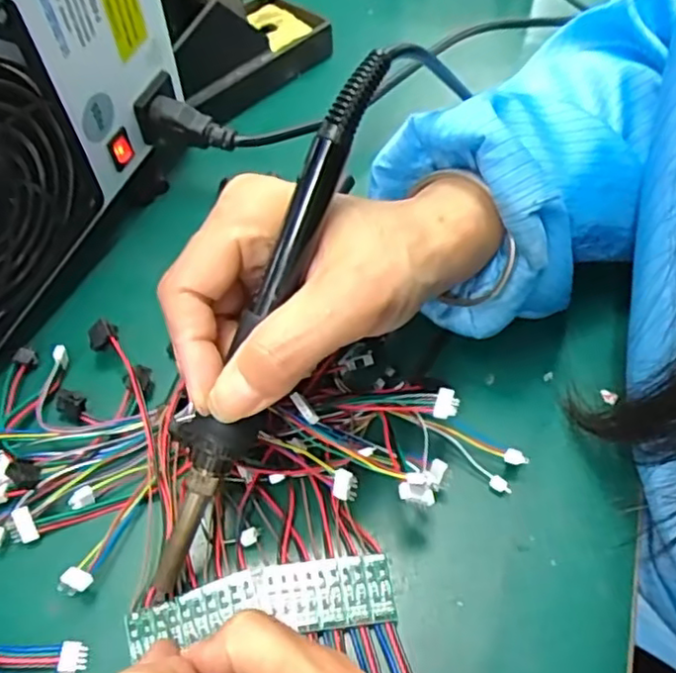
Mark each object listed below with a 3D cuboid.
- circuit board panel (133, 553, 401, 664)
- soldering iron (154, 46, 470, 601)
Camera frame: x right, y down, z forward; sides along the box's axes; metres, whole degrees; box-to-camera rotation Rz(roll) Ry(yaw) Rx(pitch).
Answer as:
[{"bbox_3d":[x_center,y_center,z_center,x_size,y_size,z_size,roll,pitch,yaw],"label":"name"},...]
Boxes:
[{"bbox_3d":[-0.028,0.100,0.246,0.097,0.004,0.025,-6,52,-5],"label":"circuit board panel"},{"bbox_3d":[-0.018,-0.001,0.228,0.029,0.031,0.208,26,98,18],"label":"soldering iron"}]

